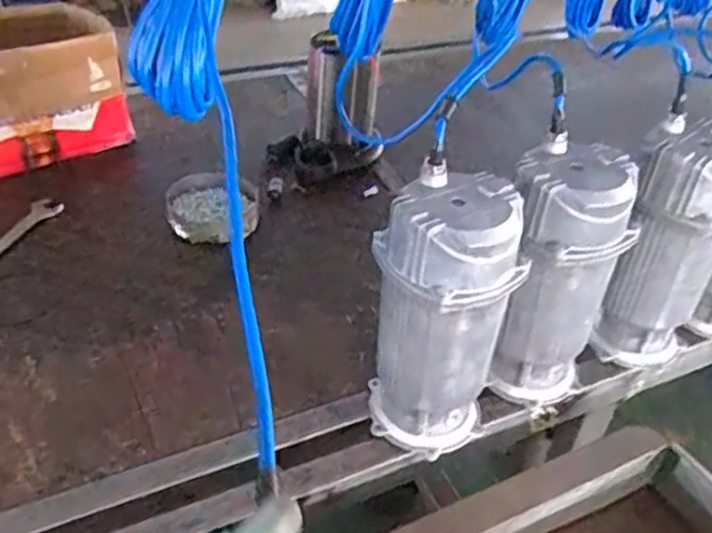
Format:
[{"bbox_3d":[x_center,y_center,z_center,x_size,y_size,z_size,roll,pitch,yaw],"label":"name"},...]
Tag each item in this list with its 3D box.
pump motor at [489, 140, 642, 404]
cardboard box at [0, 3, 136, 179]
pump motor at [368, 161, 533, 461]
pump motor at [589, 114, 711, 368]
[{"bbox_3d":[0.215,0.018,0.768,0.122,0.290,0.112,0,39,-5],"label":"pump motor"},{"bbox_3d":[-0.630,-0.340,1.219,0.353,0.192,0.349,-19,44,-26],"label":"cardboard box"},{"bbox_3d":[0.083,0.059,0.711,0.141,0.293,0.119,12,39,9],"label":"pump motor"},{"bbox_3d":[0.376,-0.016,0.839,0.118,0.296,0.128,22,42,21],"label":"pump motor"}]

